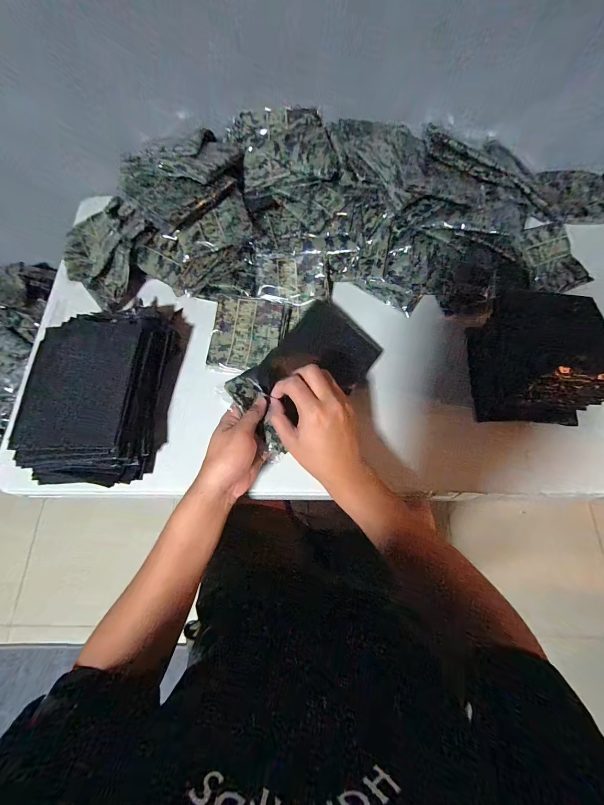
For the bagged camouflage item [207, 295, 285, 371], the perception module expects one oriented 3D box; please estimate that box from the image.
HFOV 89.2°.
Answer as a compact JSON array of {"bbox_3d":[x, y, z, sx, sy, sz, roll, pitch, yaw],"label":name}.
[{"bbox_3d":[-0.094,-0.116,0.512,0.114,0.017,0.123,5,71,4],"label":"bagged camouflage item"}]

